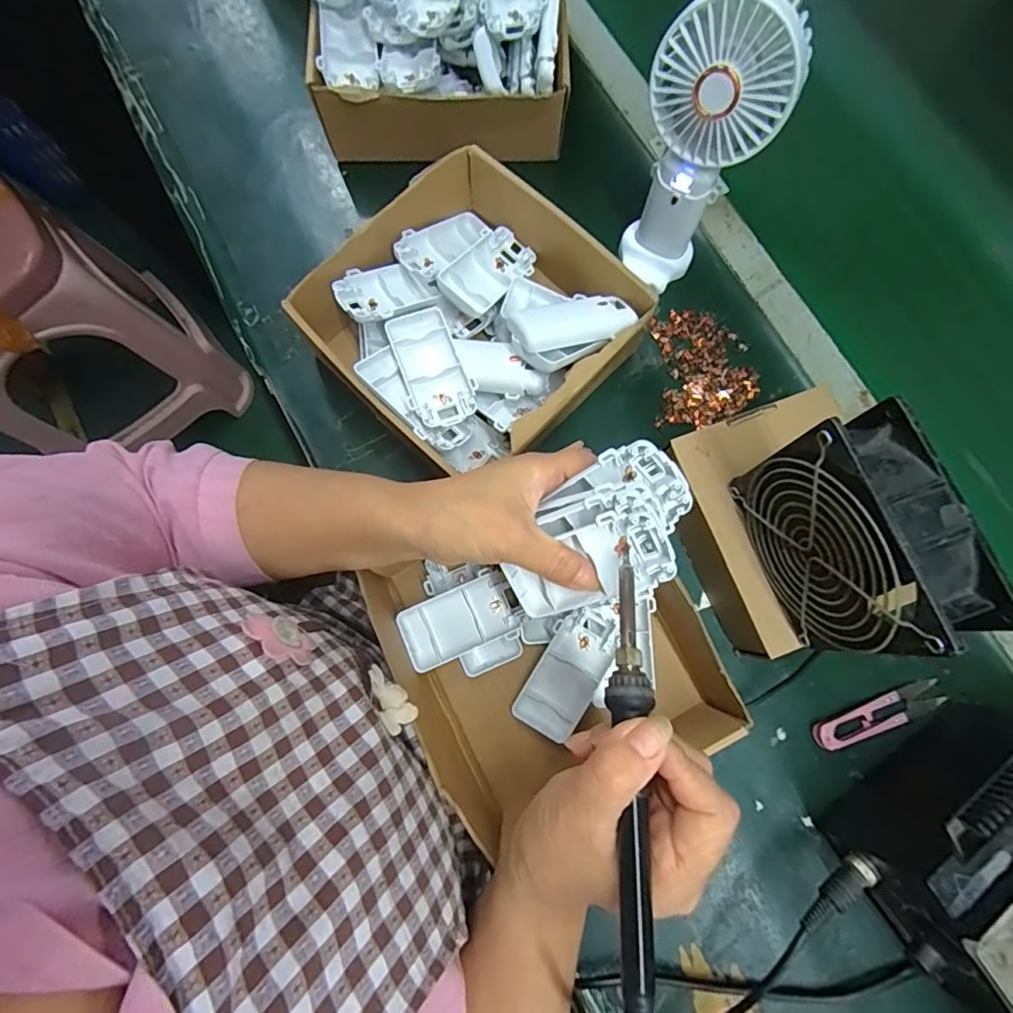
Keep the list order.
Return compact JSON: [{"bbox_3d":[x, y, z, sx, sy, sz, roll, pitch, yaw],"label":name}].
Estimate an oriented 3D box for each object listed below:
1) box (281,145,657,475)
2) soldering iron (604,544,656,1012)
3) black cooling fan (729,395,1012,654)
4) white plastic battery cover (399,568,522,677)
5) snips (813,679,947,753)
[{"bbox_3d":[-0.026,-0.141,0.397,0.203,0.073,0.206,-43,81,-7],"label":"box"},{"bbox_3d":[0.055,0.118,0.229,0.020,0.020,0.212,4,66,2],"label":"soldering iron"},{"bbox_3d":[0.192,0.018,0.287,0.044,0.112,0.116,-20,79,-4],"label":"black cooling fan"},{"bbox_3d":[-0.032,0.083,0.364,0.083,0.012,0.050,-27,80,-4],"label":"white plastic battery cover"},{"bbox_3d":[0.277,0.155,0.373,0.105,0.011,0.023,-19,79,-3],"label":"snips"}]

